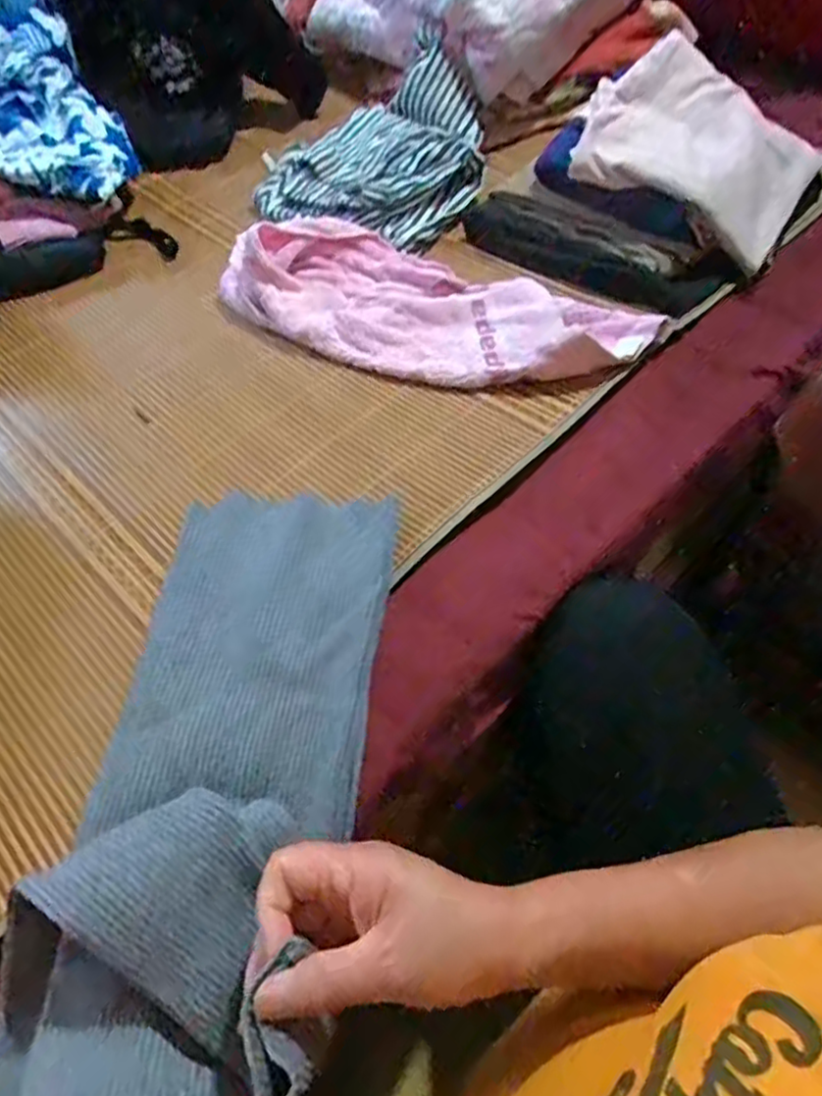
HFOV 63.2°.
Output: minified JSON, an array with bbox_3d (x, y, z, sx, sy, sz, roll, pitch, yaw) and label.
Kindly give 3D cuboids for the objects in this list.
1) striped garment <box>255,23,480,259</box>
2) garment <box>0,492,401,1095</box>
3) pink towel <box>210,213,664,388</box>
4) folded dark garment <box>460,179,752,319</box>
[{"bbox_3d":[-0.051,-0.494,0.825,0.279,0.069,0.333,0,56,2],"label":"striped garment"},{"bbox_3d":[-0.124,0.184,0.377,0.165,0.081,0.557,4,52,5],"label":"garment"},{"bbox_3d":[0.013,-0.249,0.684,0.454,0.060,0.172,21,60,16],"label":"pink towel"},{"bbox_3d":[0.189,-0.316,0.713,0.301,0.064,0.077,27,61,19],"label":"folded dark garment"}]

